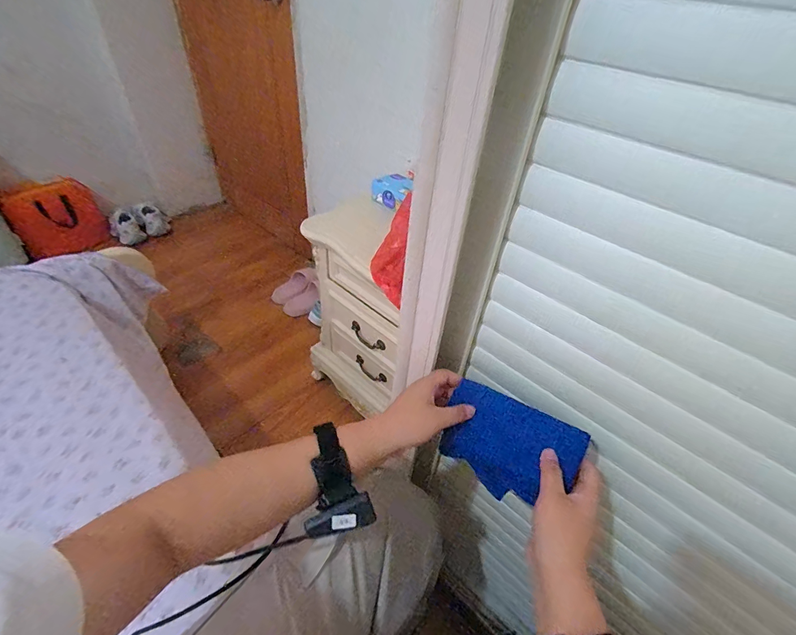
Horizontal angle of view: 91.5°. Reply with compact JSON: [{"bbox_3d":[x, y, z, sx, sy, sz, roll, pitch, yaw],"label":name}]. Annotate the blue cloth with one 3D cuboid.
[{"bbox_3d":[0.130,0.155,0.465,0.152,0.110,0.017,23,1,25],"label":"blue cloth"}]

